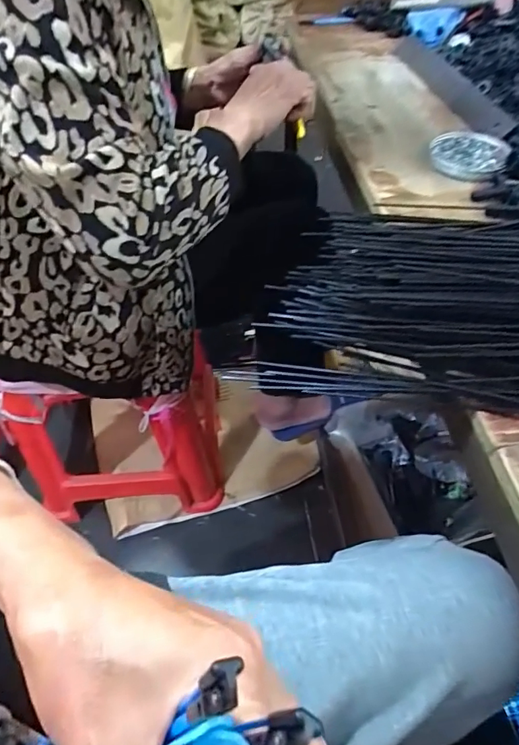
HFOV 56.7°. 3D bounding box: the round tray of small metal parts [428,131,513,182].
[{"bbox_3d":[0.244,-0.254,0.562,0.089,0.015,0.089,0,50,-1],"label":"round tray of small metal parts"}]

